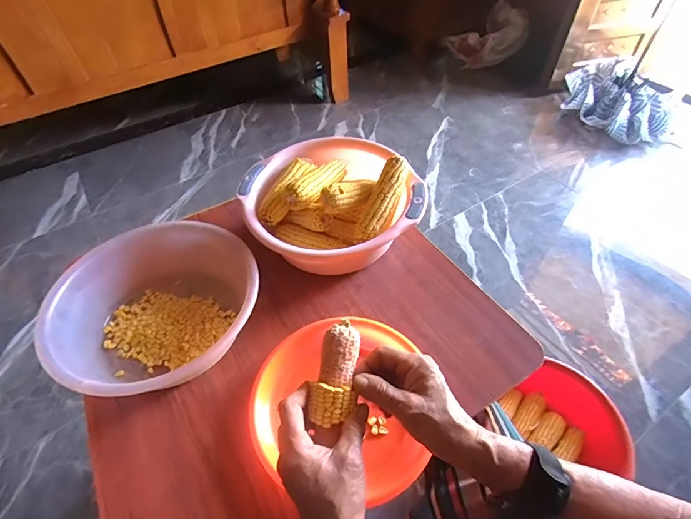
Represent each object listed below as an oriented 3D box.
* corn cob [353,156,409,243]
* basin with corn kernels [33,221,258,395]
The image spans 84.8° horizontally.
[{"bbox_3d":[0.064,-0.096,0.630,0.046,0.035,0.160,21,73,16],"label":"corn cob"},{"bbox_3d":[-0.272,0.073,0.561,0.257,0.099,0.277,-1,50,2],"label":"basin with corn kernels"}]

